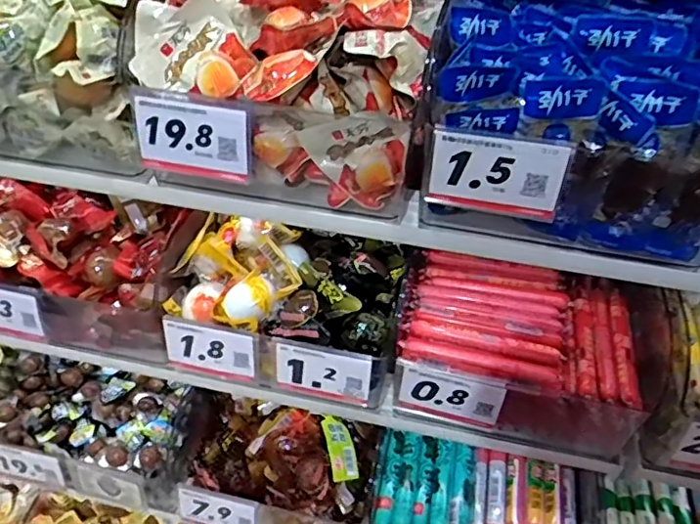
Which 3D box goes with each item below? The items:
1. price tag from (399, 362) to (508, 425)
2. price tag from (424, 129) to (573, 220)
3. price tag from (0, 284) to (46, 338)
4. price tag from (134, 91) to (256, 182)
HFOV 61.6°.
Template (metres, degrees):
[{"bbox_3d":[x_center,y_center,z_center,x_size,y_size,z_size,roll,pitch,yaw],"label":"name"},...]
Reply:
[{"bbox_3d":[0.097,0.130,0.568,0.096,0.057,0.005,13,37,9],"label":"price tag"},{"bbox_3d":[0.111,-0.066,0.448,0.100,0.068,0.010,10,45,9],"label":"price tag"},{"bbox_3d":[-0.383,0.054,0.647,0.095,0.069,0.010,8,28,6],"label":"price tag"},{"bbox_3d":[-0.129,-0.101,0.484,0.098,0.069,0.008,6,30,8],"label":"price tag"}]

